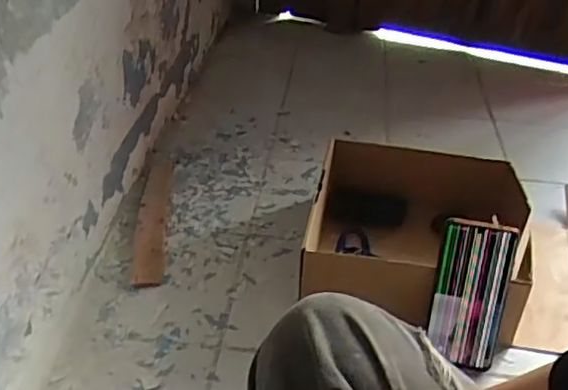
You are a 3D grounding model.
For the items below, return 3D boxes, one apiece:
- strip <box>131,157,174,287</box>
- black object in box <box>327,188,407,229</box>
[{"bbox_3d":[-0.190,0.024,0.888,0.041,0.011,0.282,0,37,-6],"label":"strip"},{"bbox_3d":[0.122,0.020,0.893,0.113,0.053,0.016,11,6,-7],"label":"black object in box"}]

